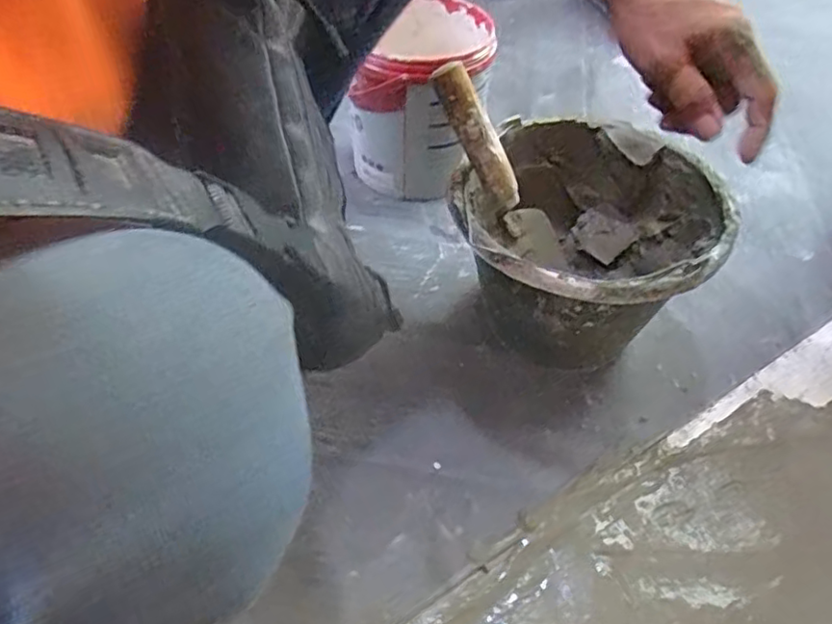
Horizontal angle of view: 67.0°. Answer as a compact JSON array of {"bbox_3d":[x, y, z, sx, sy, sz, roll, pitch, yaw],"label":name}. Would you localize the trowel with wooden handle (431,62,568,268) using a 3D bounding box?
[{"bbox_3d":[0.077,-0.125,0.585,0.049,0.211,0.034,-12,40,34],"label":"trowel with wooden handle"}]

